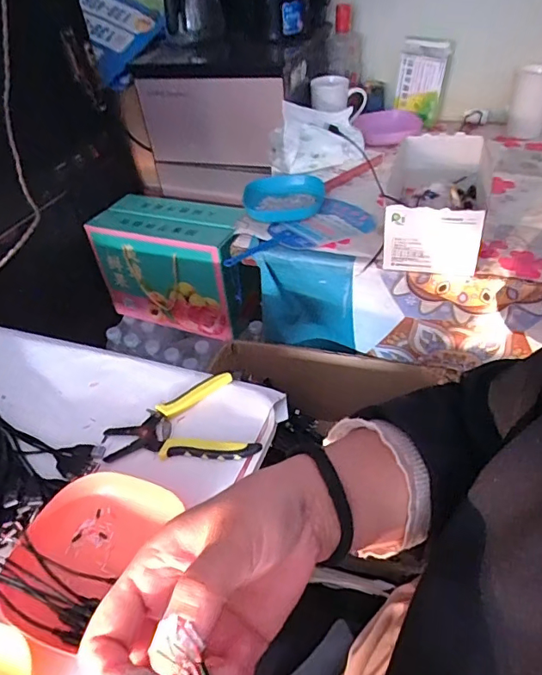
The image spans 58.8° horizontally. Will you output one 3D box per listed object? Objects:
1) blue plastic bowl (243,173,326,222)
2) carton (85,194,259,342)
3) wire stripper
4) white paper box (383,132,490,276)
[{"bbox_3d":[0.024,-0.239,0.828,0.137,0.034,0.128,-4,42,3],"label":"blue plastic bowl"},{"bbox_3d":[-0.197,-0.159,1.070,0.340,0.231,0.155,13,46,21],"label":"carton"},{"bbox_3d":[-0.095,0.089,0.520,0.157,0.013,0.112,-6,42,1],"label":"wire stripper"},{"bbox_3d":[0.252,-0.211,0.725,0.152,0.101,0.280,8,44,16],"label":"white paper box"}]

